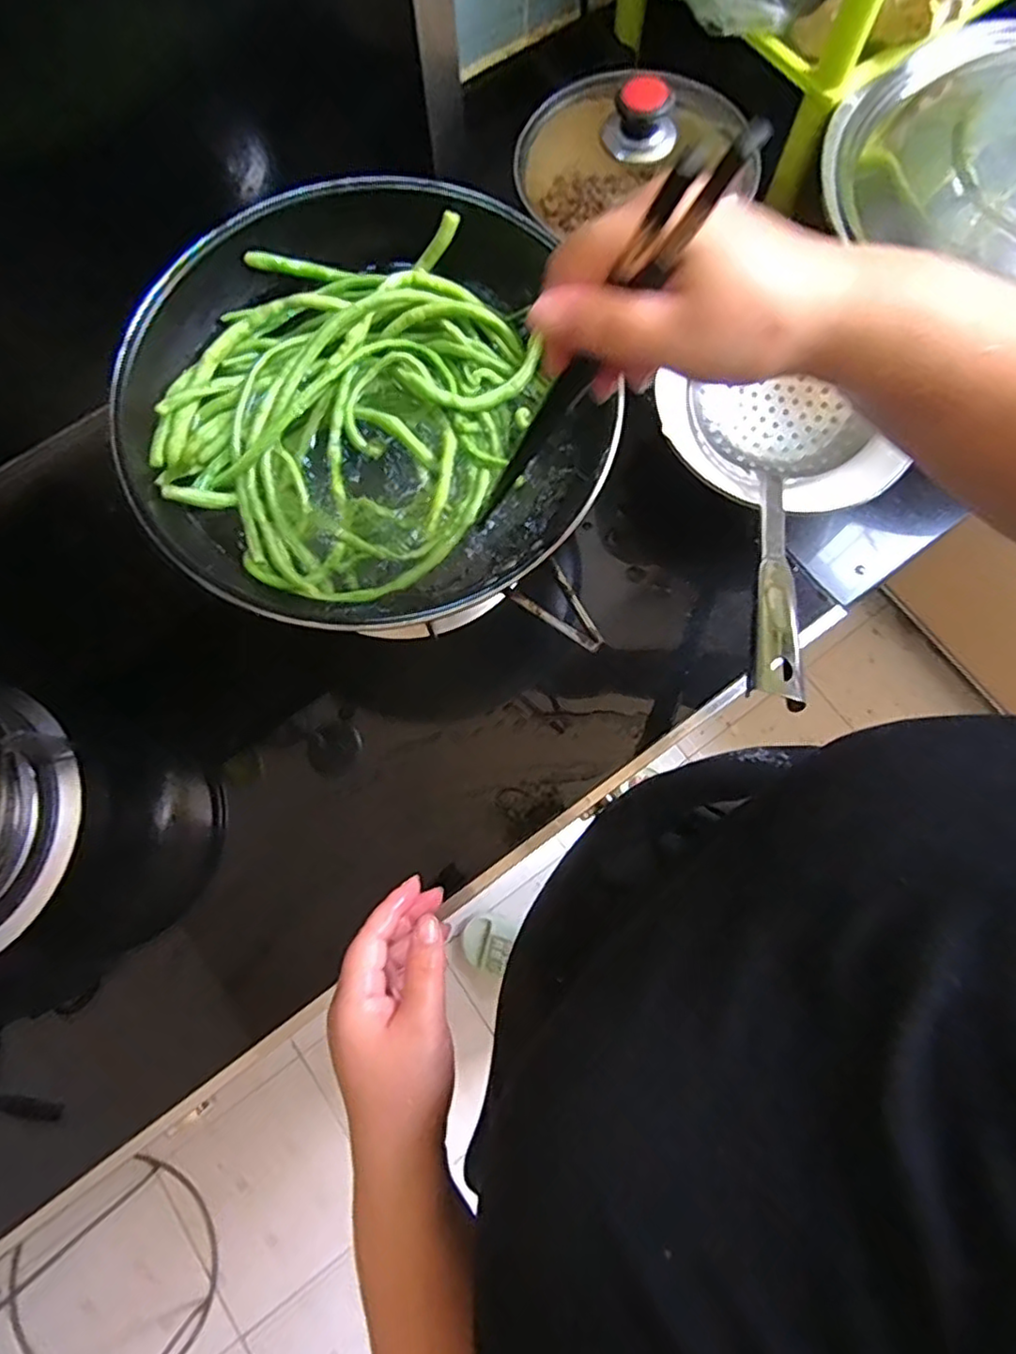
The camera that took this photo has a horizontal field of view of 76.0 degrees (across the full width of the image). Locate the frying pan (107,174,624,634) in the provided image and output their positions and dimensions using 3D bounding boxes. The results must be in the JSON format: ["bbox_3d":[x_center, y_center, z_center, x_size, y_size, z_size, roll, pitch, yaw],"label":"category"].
[{"bbox_3d":[-0.087,-0.181,0.429,0.297,0.059,0.299,-4,76,1],"label":"frying pan"}]

